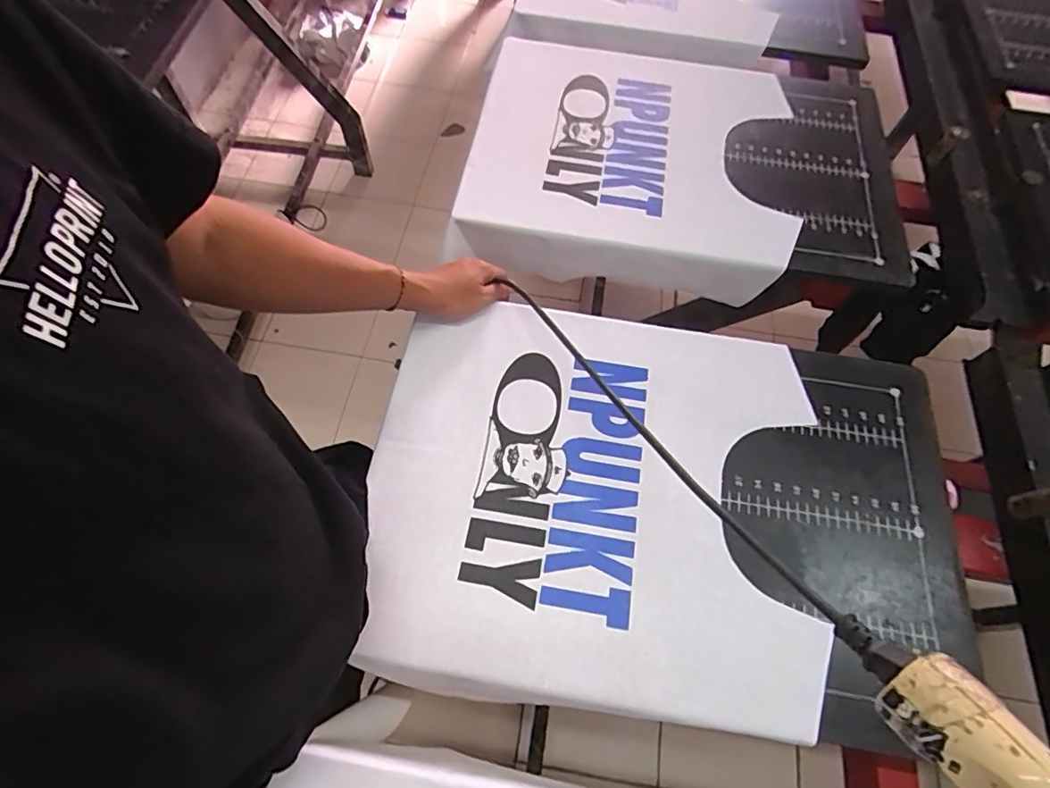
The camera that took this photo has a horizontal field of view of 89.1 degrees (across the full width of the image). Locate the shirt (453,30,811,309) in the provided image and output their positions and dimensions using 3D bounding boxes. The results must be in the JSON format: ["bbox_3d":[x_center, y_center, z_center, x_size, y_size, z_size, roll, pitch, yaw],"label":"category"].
[{"bbox_3d":[0.155,-0.355,0.793,0.451,0.070,0.419,9,64,2],"label":"shirt"}]

